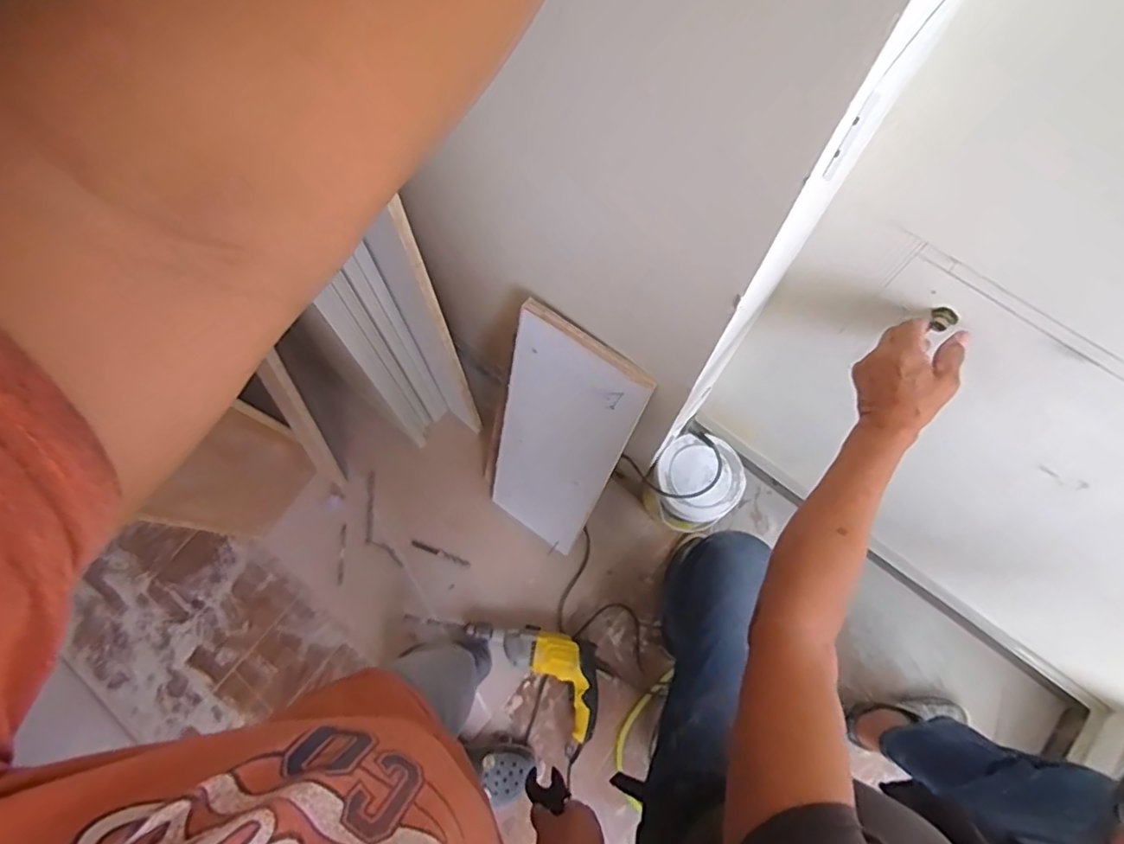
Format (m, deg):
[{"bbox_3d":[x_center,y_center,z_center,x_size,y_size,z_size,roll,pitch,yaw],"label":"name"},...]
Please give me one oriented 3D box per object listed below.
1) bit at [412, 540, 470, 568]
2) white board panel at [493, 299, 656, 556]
[{"bbox_3d":[-0.273,0.298,1.332,0.141,0.006,0.016,21,76,6],"label":"bit"},{"bbox_3d":[-0.017,0.058,1.035,0.210,0.614,0.022,33,57,10],"label":"white board panel"}]

